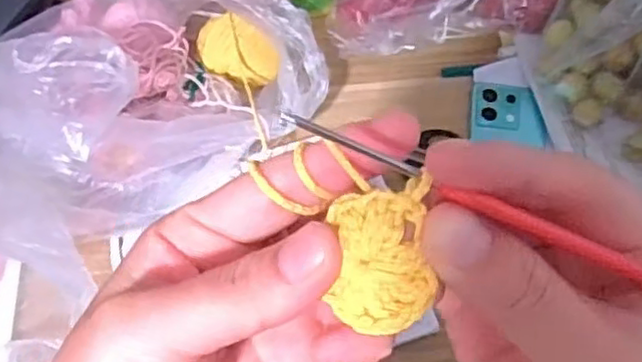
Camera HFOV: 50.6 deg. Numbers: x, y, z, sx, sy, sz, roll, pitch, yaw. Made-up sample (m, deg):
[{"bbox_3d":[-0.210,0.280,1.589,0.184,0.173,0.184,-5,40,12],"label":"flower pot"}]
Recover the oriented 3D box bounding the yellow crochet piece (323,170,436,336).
[{"bbox_3d":[0.015,0.019,0.168,0.025,0.005,0.036,-5,96,20],"label":"yellow crochet piece"}]

